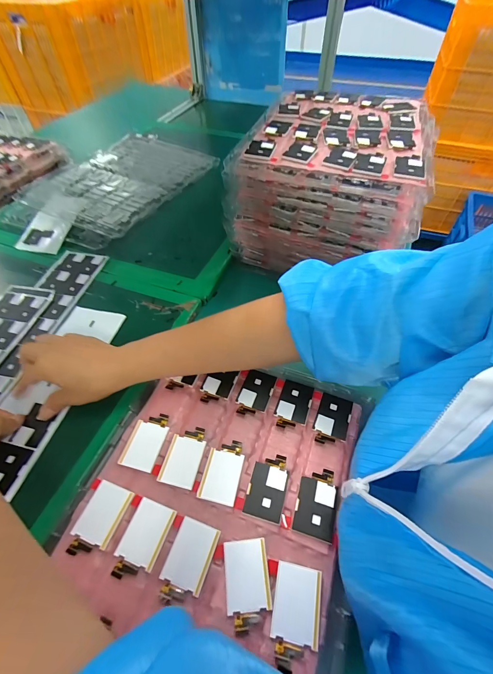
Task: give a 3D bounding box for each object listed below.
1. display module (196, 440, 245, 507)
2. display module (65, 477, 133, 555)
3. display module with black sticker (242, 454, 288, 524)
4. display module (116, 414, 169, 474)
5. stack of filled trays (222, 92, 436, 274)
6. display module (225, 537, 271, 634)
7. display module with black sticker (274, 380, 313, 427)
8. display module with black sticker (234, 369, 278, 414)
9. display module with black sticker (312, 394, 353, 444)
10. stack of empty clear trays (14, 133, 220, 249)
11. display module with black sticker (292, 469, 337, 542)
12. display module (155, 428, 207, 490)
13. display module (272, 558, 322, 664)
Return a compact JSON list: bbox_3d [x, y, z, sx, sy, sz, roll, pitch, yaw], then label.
[{"bbox_3d":[-0.023,0.130,0.297,0.035,0.004,0.057,10,52,8],"label":"display module"},{"bbox_3d":[-0.130,0.160,0.269,0.034,0.004,0.055,15,52,12],"label":"display module"},{"bbox_3d":[0.020,0.140,0.289,0.033,0.006,0.056,12,52,10],"label":"display module with black sticker"},{"bbox_3d":[-0.103,0.105,0.313,0.035,0.004,0.057,10,52,8],"label":"display module"},{"bbox_3d":[0.136,-0.258,0.516,0.256,0.170,0.300,15,52,12],"label":"stack of filled trays"},{"bbox_3d":[0.001,0.197,0.245,0.034,0.004,0.056,-5,51,-4],"label":"display module"},{"bbox_3d":[0.052,0.076,0.338,0.035,0.008,0.054,16,53,13],"label":"display module with black sticker"},{"bbox_3d":[0.010,0.064,0.347,0.034,0.009,0.055,17,53,13],"label":"display module with black sticker"},{"bbox_3d":[0.092,0.090,0.327,0.034,0.007,0.056,18,53,14],"label":"display module with black sticker"},{"bbox_3d":[-0.262,-0.340,0.661,0.276,0.053,0.394,23,54,17],"label":"stack of empty clear trays"},{"bbox_3d":[0.064,0.151,0.280,0.034,0.006,0.057,14,52,11],"label":"display module with black sticker"},{"bbox_3d":[-0.062,0.118,0.305,0.035,0.004,0.057,10,52,8],"label":"display module"},{"bbox_3d":[0.039,0.209,0.234,0.035,0.005,0.054,10,51,8],"label":"display module"}]

